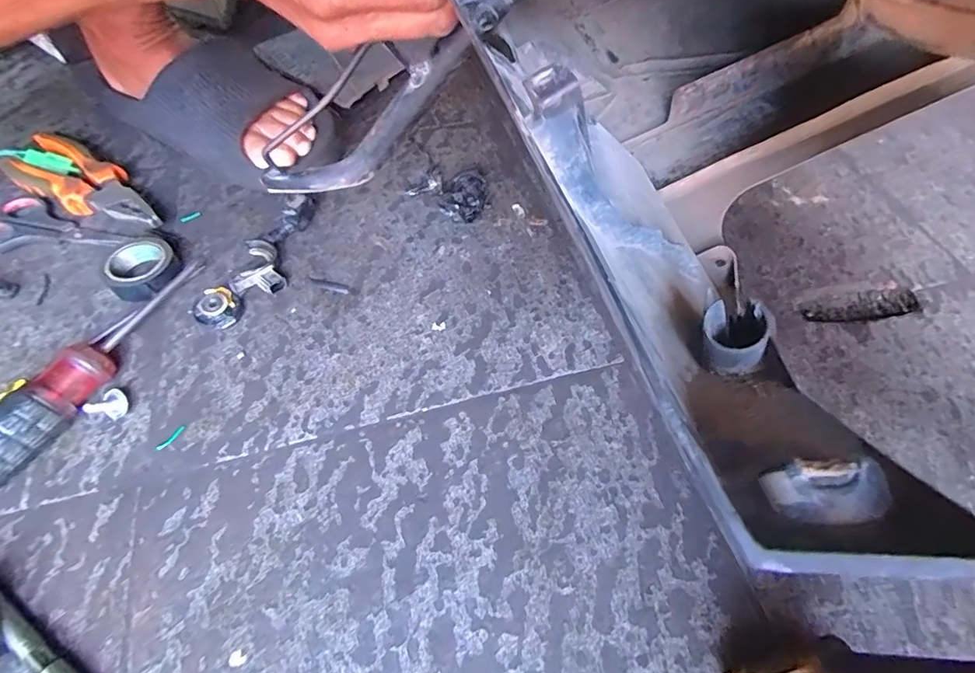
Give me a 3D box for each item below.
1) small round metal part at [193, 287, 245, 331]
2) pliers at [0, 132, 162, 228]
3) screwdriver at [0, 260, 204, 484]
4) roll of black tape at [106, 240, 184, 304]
[{"bbox_3d":[-0.185,-0.018,0.336,0.026,0.015,0.029,25,59,14],"label":"small round metal part"},{"bbox_3d":[-0.333,-0.123,0.404,0.167,0.024,0.056,29,60,17],"label":"pliers"},{"bbox_3d":[-0.241,0.017,0.295,0.024,0.038,0.189,19,57,11],"label":"screwdriver"},{"bbox_3d":[-0.249,-0.051,0.357,0.042,0.018,0.049,-10,57,-8],"label":"roll of black tape"}]

